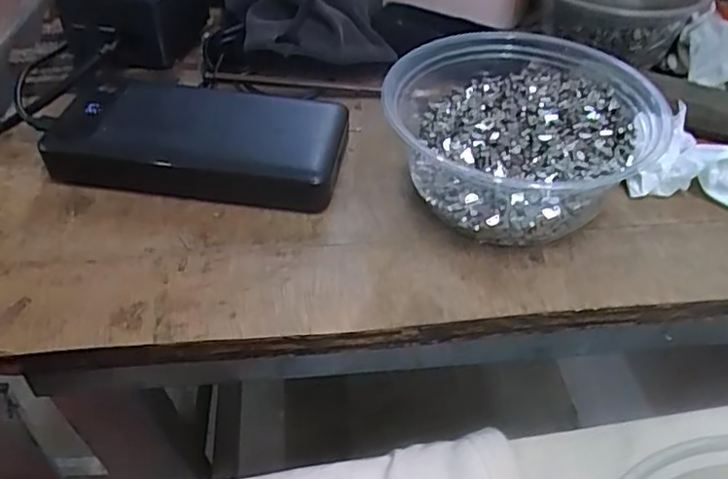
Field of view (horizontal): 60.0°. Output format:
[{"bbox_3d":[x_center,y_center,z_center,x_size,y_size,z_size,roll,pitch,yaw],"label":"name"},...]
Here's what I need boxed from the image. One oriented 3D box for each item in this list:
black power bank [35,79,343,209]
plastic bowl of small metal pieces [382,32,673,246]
[{"bbox_3d":[-0.091,-0.055,0.348,0.156,0.029,0.065,7,43,5],"label":"black power bank"},{"bbox_3d":[0.082,-0.055,0.333,0.124,0.053,0.117,1,42,-1],"label":"plastic bowl of small metal pieces"}]

